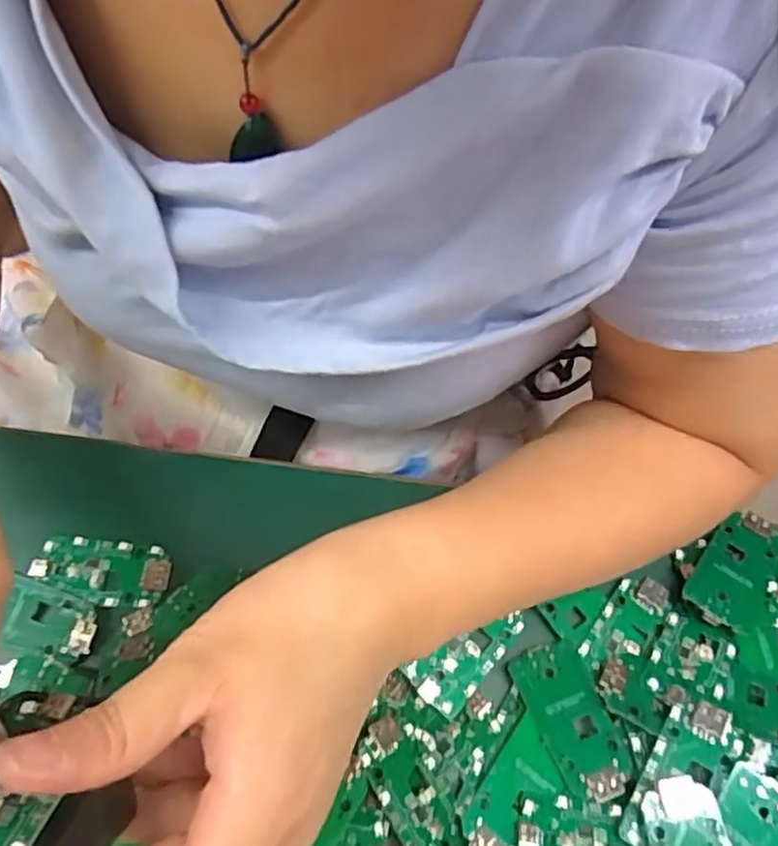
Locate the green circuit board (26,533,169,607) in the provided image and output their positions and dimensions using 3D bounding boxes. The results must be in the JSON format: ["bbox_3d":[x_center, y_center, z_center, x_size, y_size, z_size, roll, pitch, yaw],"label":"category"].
[{"bbox_3d":[-0.136,0.069,0.332,0.062,0.004,0.029,7,65,2],"label":"green circuit board"}]

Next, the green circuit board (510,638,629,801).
[{"bbox_3d":[0.079,0.127,0.303,0.031,0.004,0.063,-21,58,-9],"label":"green circuit board"}]

